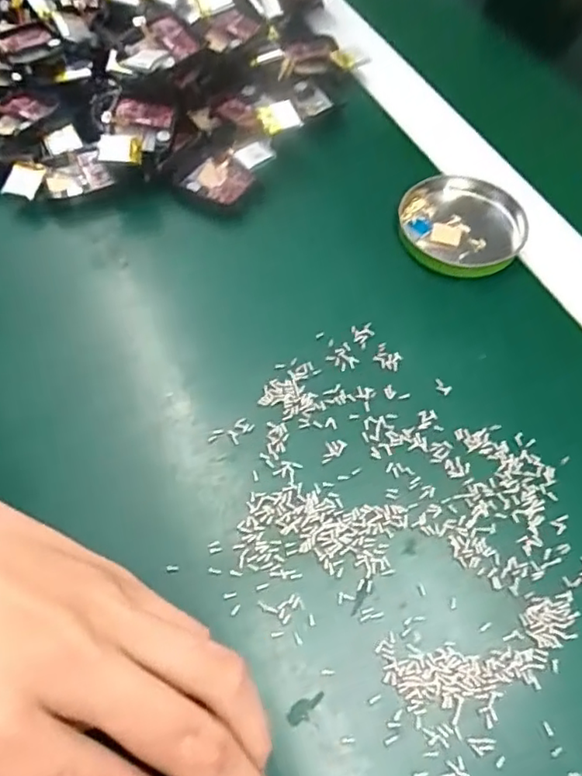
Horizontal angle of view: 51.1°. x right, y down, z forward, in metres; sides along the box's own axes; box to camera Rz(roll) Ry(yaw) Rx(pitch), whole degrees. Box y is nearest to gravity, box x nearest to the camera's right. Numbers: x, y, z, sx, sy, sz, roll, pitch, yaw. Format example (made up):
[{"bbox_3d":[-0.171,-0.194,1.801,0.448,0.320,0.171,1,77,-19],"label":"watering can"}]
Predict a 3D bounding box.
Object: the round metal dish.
[{"bbox_3d":[0.092,-0.088,0.326,0.065,0.010,0.063,1,58,-2],"label":"round metal dish"}]

